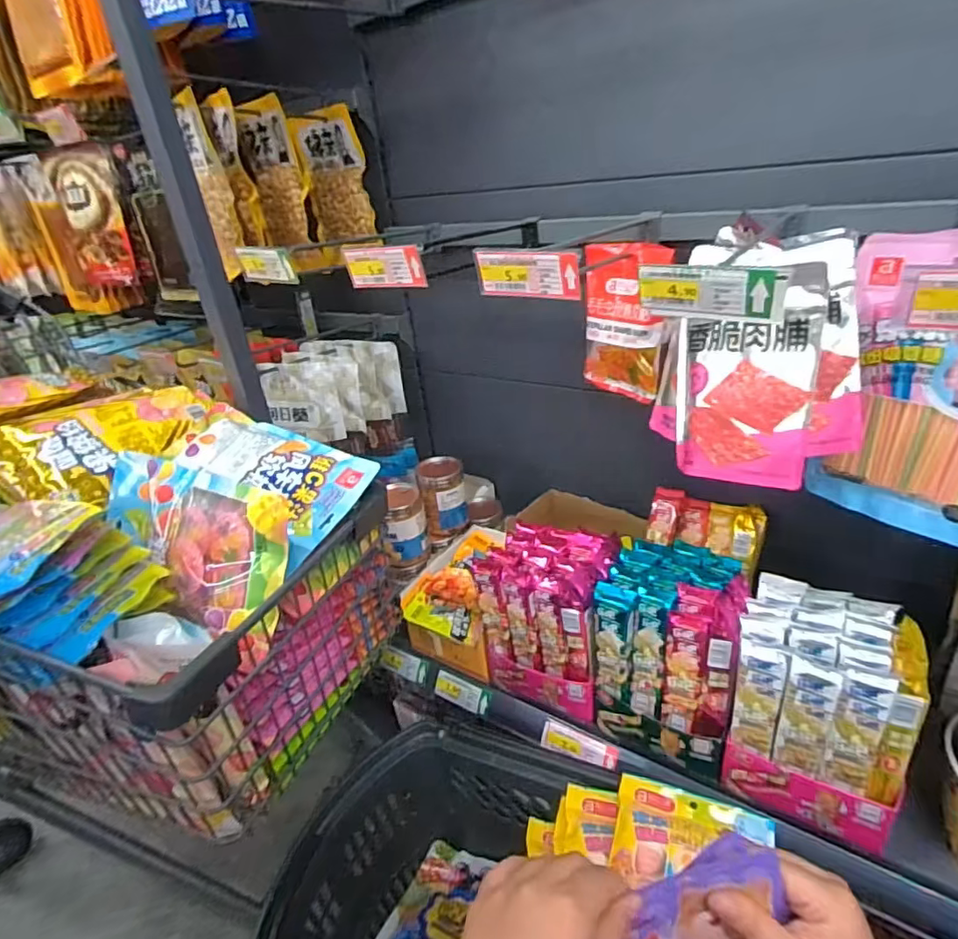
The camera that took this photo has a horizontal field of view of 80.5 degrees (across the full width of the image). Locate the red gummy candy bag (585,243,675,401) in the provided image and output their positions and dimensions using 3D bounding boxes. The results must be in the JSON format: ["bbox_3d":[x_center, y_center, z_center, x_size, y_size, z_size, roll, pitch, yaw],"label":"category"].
[{"bbox_3d":[0.178,-0.183,0.712,0.027,0.184,0.127,-17,25,-31],"label":"red gummy candy bag"}]

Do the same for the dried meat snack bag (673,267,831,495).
[{"bbox_3d":[0.237,-0.082,0.521,0.022,0.183,0.128,-4,11,-42],"label":"dried meat snack bag"}]

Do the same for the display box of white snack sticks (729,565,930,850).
[{"bbox_3d":[0.363,0.249,0.607,0.154,0.194,0.142,12,34,30],"label":"display box of white snack sticks"}]

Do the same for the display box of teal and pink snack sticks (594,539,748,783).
[{"bbox_3d":[0.236,0.218,0.697,0.151,0.197,0.164,10,33,28],"label":"display box of teal and pink snack sticks"}]

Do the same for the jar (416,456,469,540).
[{"bbox_3d":[-0.059,0.048,0.968,0.074,0.110,0.084,-10,29,-6],"label":"jar"}]

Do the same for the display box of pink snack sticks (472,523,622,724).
[{"bbox_3d":[0.097,0.195,0.760,0.153,0.200,0.130,11,34,29],"label":"display box of pink snack sticks"}]

